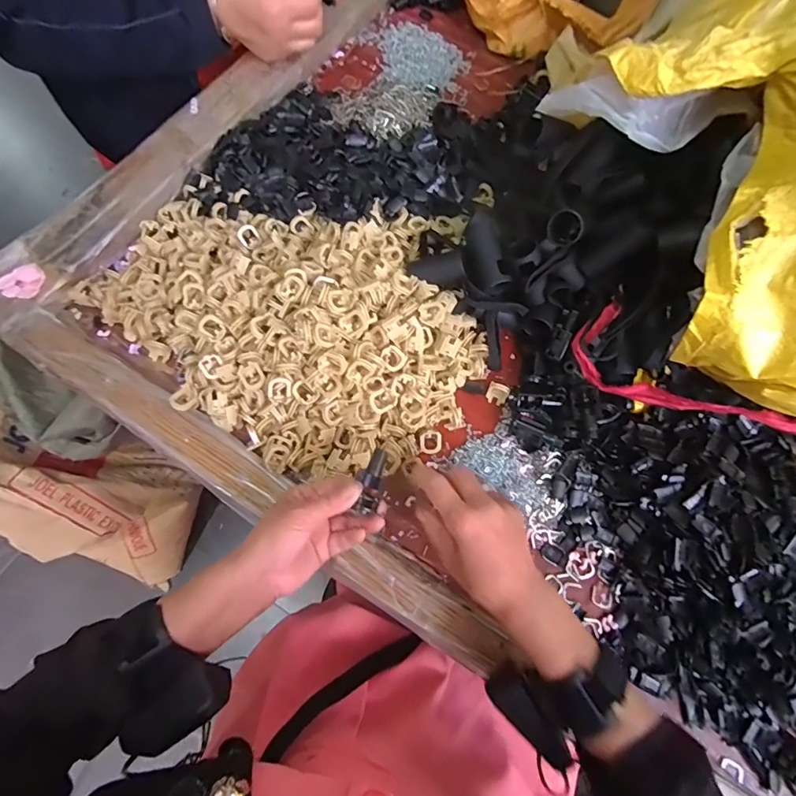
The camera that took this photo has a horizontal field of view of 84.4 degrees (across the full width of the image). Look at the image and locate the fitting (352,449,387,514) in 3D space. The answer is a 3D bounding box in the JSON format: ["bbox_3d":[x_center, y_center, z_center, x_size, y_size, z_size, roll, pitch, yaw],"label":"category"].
[{"bbox_3d":[-0.022,0.069,0.369,0.019,0.024,0.051,15,81,3],"label":"fitting"}]

